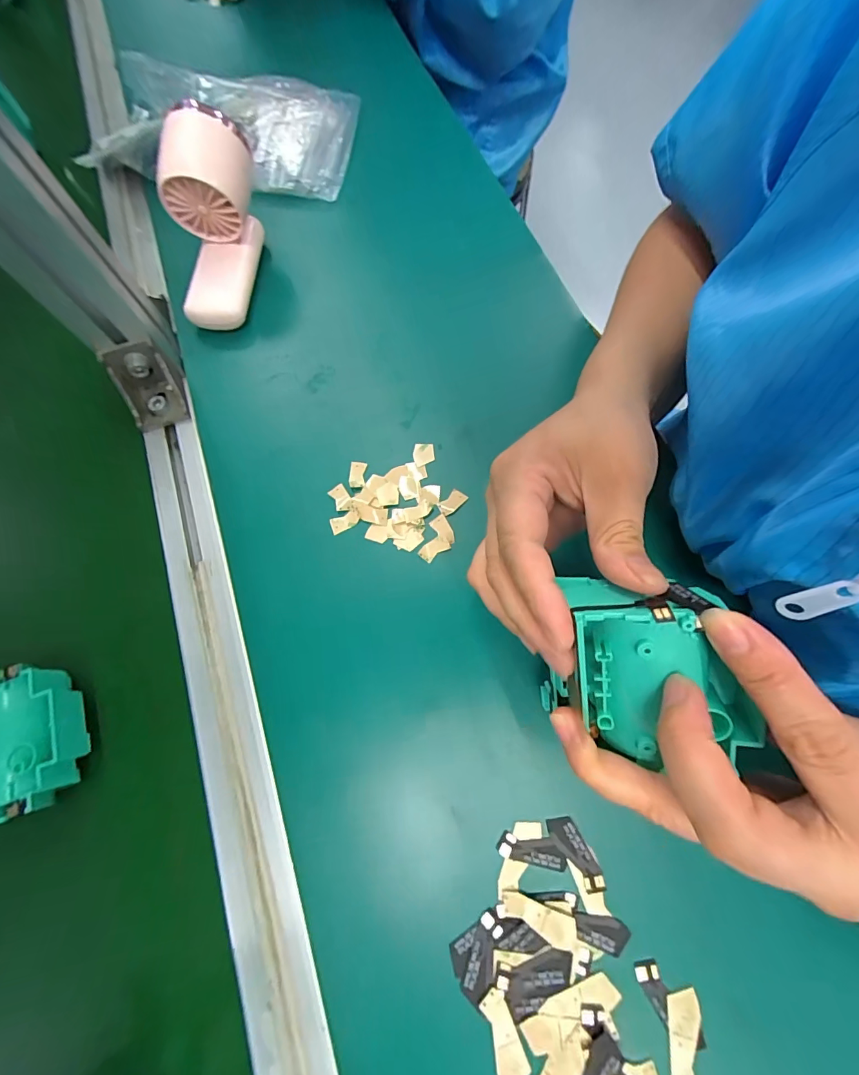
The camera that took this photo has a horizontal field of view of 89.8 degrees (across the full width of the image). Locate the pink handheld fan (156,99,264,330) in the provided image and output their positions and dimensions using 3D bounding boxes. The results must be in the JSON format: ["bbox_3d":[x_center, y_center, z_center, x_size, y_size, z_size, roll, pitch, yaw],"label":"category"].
[{"bbox_3d":[-0.158,-0.242,0.320,0.056,0.094,0.146,-4,70,-2],"label":"pink handheld fan"}]

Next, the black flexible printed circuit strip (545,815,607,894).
[{"bbox_3d":[0.076,0.162,0.221,0.013,0.004,0.037,-28,72,-10],"label":"black flexible printed circuit strip"}]

